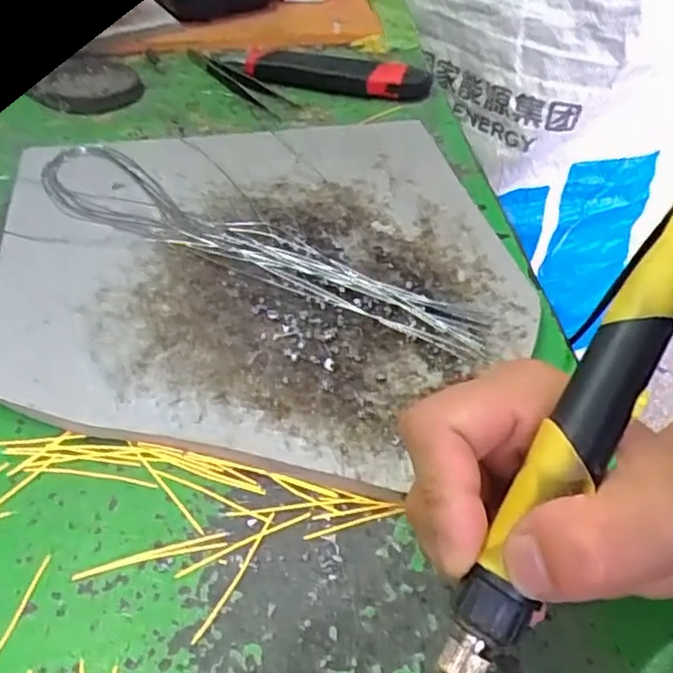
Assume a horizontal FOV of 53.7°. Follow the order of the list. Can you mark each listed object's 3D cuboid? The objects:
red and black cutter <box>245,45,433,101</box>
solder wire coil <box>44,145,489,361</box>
[{"bbox_3d":[0.001,-0.202,0.504,0.138,0.022,0.030,9,46,5],"label":"red and black cutter"},{"bbox_3d":[-0.048,-0.051,0.346,0.271,0.007,0.058,24,47,20],"label":"solder wire coil"}]

